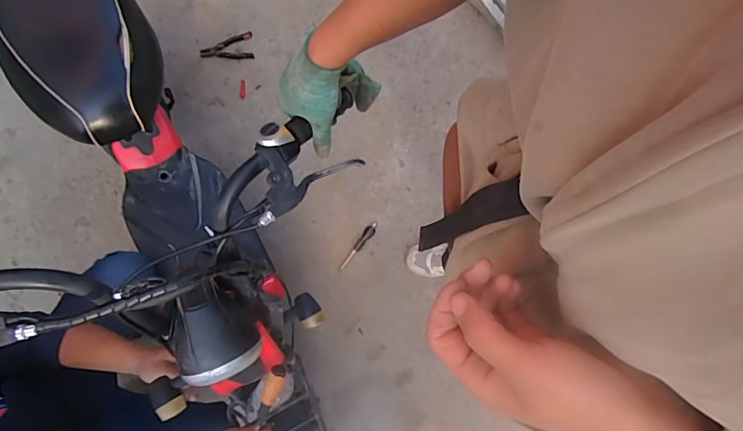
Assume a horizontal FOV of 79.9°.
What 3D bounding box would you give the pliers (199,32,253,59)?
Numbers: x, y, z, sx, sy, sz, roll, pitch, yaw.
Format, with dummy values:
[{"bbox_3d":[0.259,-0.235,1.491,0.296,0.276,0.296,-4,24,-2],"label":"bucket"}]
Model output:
[{"bbox_3d":[-0.516,-0.602,1.584,0.180,0.013,0.098,-6,78,2],"label":"pliers"}]

